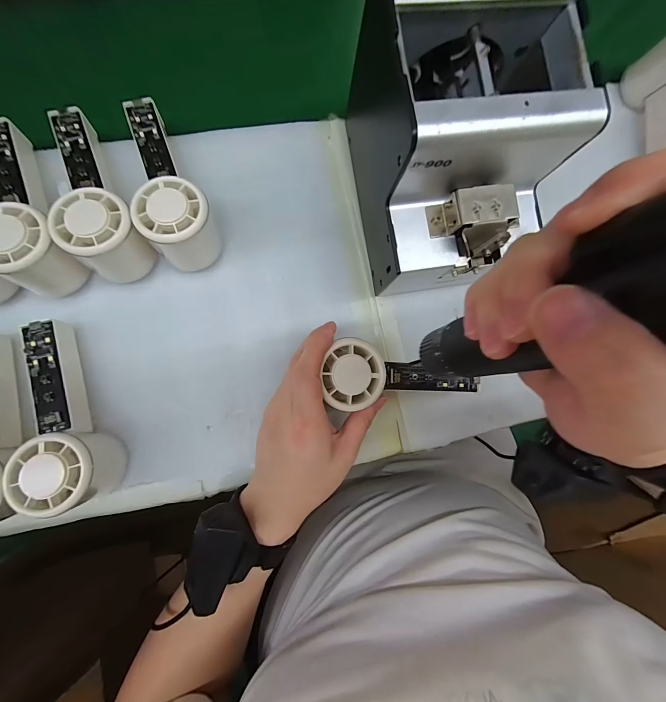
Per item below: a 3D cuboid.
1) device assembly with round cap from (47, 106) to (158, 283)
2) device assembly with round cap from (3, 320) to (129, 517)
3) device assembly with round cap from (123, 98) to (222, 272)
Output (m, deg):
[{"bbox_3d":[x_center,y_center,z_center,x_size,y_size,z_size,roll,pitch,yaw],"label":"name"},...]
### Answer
[{"bbox_3d":[-0.202,-0.138,0.278,0.056,0.061,0.152,-20,78,-6],"label":"device assembly with round cap"},{"bbox_3d":[-0.218,0.050,0.260,0.053,0.057,0.151,-17,76,-6],"label":"device assembly with round cap"},{"bbox_3d":[-0.147,-0.149,0.270,0.053,0.056,0.153,-24,88,-5],"label":"device assembly with round cap"}]

